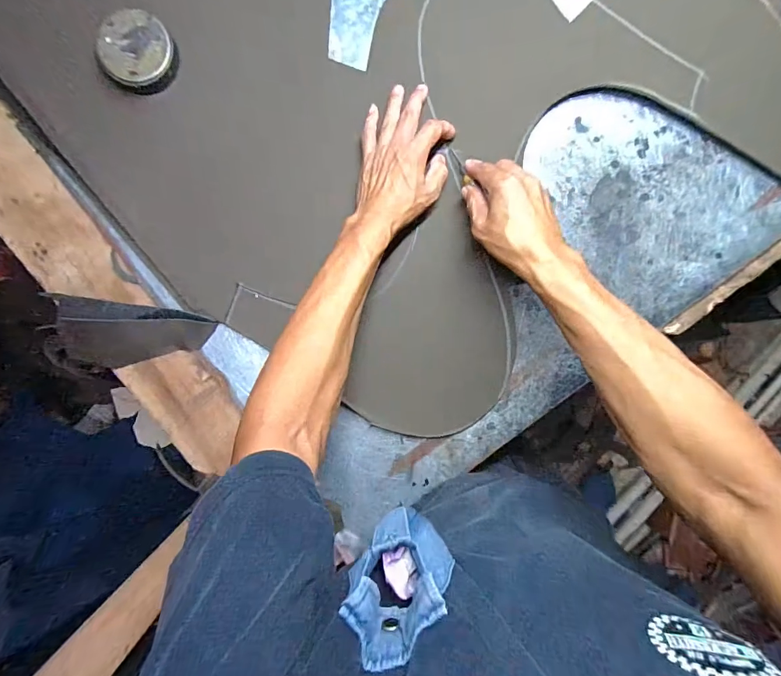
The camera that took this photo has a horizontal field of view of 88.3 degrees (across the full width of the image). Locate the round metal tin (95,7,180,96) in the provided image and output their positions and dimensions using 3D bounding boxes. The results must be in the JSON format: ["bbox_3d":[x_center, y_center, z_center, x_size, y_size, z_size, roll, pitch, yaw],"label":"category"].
[{"bbox_3d":[-0.272,-0.307,0.434,0.074,0.021,0.076,0,95,-3],"label":"round metal tin"}]

